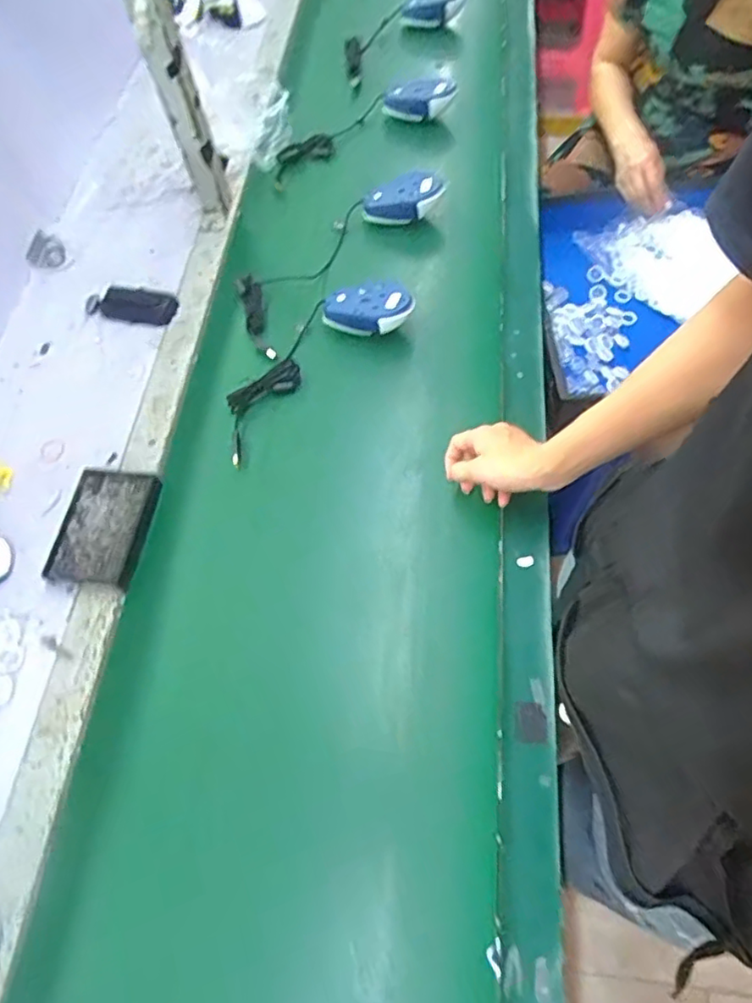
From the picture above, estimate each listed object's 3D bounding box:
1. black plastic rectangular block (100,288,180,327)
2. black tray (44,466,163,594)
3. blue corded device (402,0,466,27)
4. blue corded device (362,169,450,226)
[{"bbox_3d":[-0.333,-0.275,0.842,0.108,0.015,0.054,6,63,5],"label":"black plastic rectangular block"},{"bbox_3d":[-0.304,0.027,0.670,0.094,0.022,0.132,9,64,7],"label":"black tray"},{"bbox_3d":[0.116,-0.942,1.143,0.143,0.047,0.069,-37,65,-12],"label":"blue corded device"},{"bbox_3d":[0.042,-0.436,0.876,0.115,0.058,0.065,-23,64,-9],"label":"blue corded device"}]

